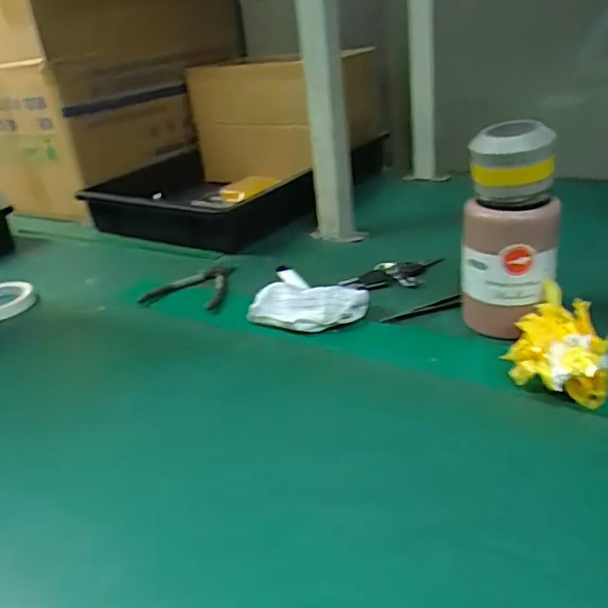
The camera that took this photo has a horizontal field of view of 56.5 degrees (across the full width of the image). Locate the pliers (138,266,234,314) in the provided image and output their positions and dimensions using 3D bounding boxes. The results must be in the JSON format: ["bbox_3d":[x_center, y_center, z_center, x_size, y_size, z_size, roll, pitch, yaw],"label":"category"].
[{"bbox_3d":[-0.160,-0.023,0.770,0.111,0.010,0.160,-5,26,4],"label":"pliers"}]

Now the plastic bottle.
[{"bbox_3d":[0.203,-0.067,0.567,0.072,0.206,0.071,-14,27,-13],"label":"plastic bottle"}]

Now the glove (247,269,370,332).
[{"bbox_3d":[0.005,0.000,0.666,0.127,0.034,0.083,6,29,25],"label":"glove"}]

